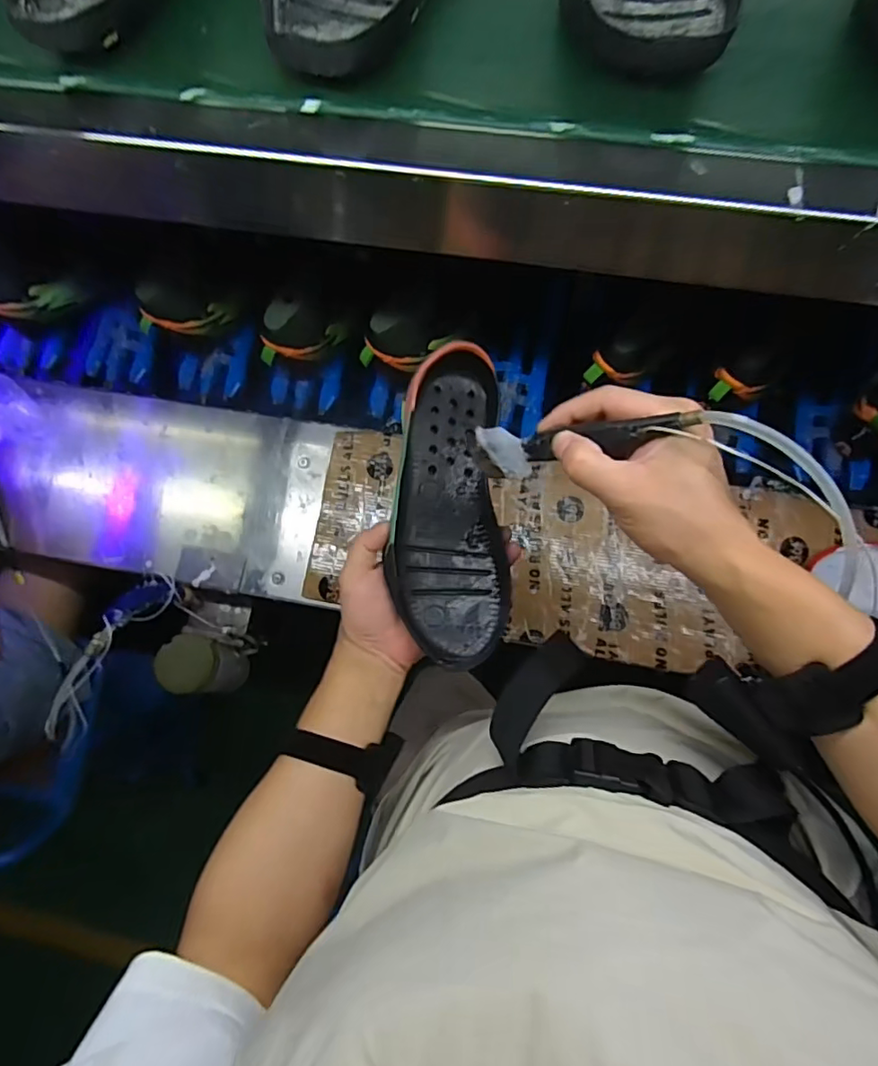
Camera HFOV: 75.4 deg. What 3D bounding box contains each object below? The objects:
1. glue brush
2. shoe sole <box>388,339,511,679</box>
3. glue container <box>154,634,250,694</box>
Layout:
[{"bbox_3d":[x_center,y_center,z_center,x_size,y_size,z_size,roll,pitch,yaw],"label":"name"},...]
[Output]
[{"bbox_3d":[0.083,-0.054,0.343,0.142,0.019,0.030,0,79,45],"label":"glue brush"},{"bbox_3d":[0.008,-0.024,0.468,0.090,0.040,0.253,-1,84,4],"label":"shoe sole"},{"bbox_3d":[-0.302,0.168,0.733,0.070,0.106,0.070,3,82,5],"label":"glue container"}]

